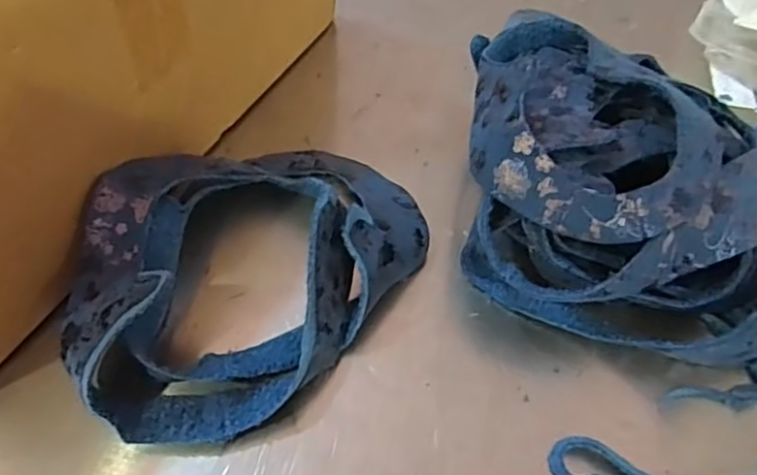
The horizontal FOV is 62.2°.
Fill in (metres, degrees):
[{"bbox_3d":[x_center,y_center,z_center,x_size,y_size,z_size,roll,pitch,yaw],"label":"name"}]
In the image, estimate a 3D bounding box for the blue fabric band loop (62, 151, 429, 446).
[{"bbox_3d":[-0.090,0.008,0.427,0.185,0.070,0.268,30,56,22],"label":"blue fabric band loop"}]

